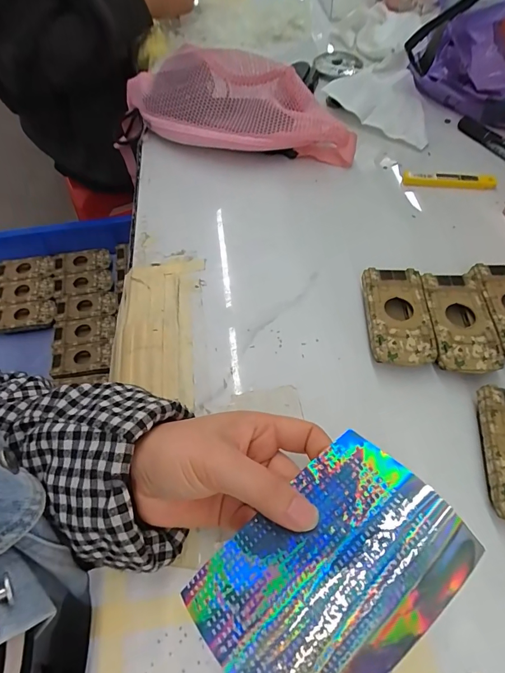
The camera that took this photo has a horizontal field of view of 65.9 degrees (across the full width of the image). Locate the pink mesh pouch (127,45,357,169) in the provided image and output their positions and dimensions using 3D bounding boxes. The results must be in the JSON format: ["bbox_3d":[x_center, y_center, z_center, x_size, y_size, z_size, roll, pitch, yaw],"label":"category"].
[{"bbox_3d":[-0.027,-0.288,0.487,0.305,0.084,0.110,9,58,8],"label":"pink mesh pouch"}]

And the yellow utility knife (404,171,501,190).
[{"bbox_3d":[0.230,-0.181,0.455,0.106,0.008,0.022,2,57,4],"label":"yellow utility knife"}]

